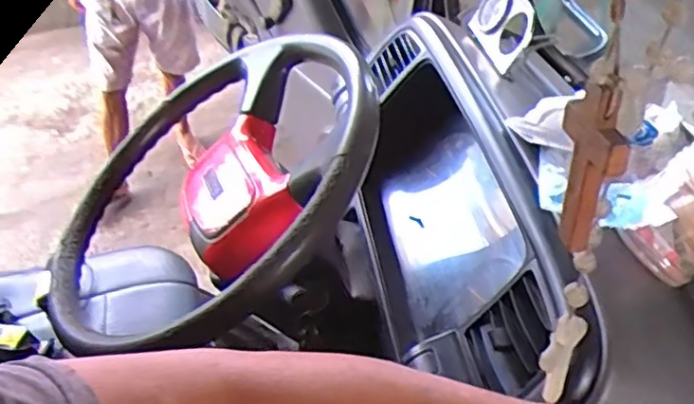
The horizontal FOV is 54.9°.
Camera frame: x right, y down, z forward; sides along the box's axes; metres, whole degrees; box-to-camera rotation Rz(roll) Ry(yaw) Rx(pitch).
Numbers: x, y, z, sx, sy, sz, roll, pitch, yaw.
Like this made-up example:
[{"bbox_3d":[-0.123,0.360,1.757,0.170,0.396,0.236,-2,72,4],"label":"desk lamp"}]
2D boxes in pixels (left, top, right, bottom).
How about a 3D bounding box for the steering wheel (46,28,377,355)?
[{"bbox_3d":[-0.126,0.004,0.691,0.381,0.110,0.381,-22,42,22],"label":"steering wheel"}]

